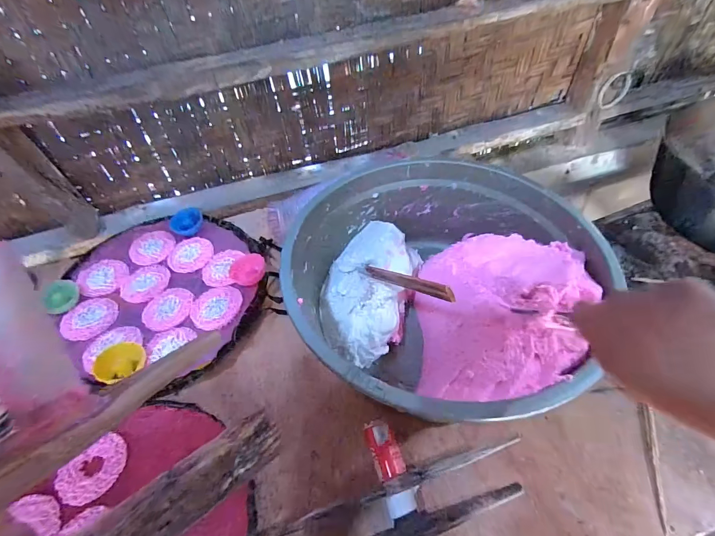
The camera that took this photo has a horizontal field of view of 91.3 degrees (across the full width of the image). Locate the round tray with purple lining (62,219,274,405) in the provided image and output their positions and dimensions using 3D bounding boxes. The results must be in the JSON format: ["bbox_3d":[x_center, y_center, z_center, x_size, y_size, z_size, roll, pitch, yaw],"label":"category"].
[{"bbox_3d":[-0.337,0.035,0.614,0.367,0.061,0.343,29,59,26],"label":"round tray with purple lining"}]

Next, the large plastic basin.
[{"bbox_3d":[0.115,0.034,0.517,0.392,0.178,0.393,-3,50,3],"label":"large plastic basin"}]

